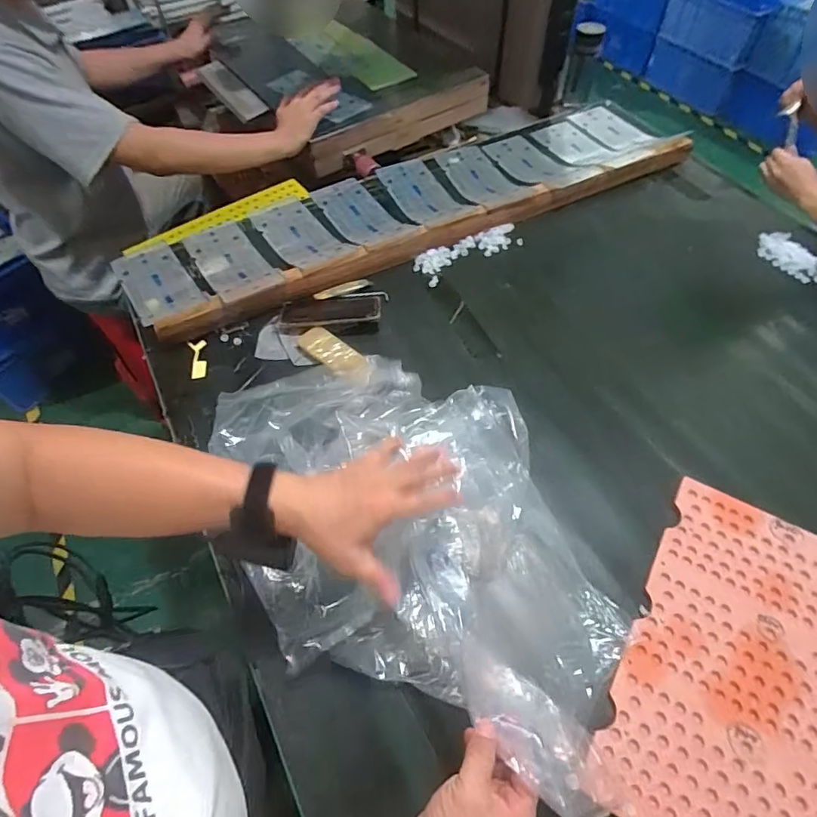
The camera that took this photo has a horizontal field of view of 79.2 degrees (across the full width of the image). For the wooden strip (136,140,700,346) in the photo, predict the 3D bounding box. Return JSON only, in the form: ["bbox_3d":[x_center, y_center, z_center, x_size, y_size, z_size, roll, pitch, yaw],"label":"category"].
[{"bbox_3d":[0.082,-0.317,0.890,1.061,0.042,0.046,-24,59,-14],"label":"wooden strip"}]

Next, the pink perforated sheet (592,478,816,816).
[{"bbox_3d":[0.387,0.290,0.516,0.288,0.008,0.371,27,61,18],"label":"pink perforated sheet"}]

